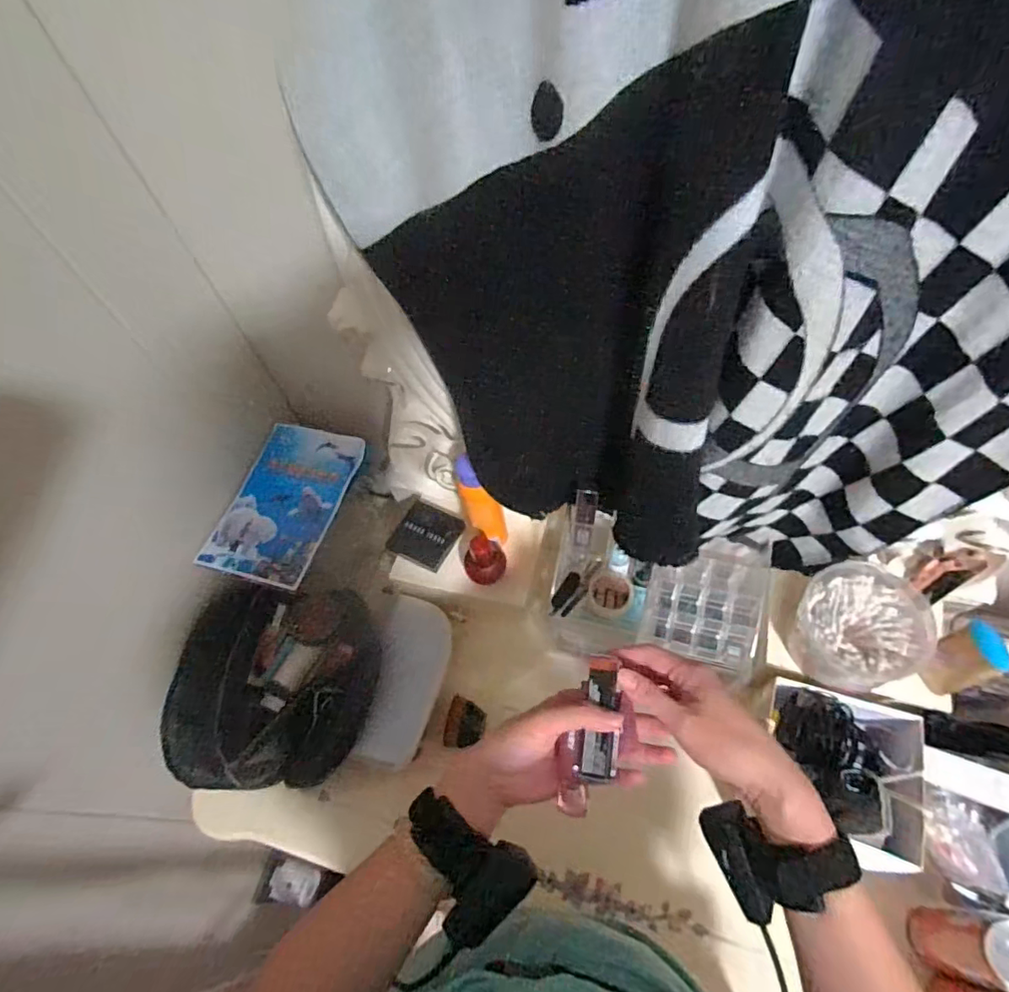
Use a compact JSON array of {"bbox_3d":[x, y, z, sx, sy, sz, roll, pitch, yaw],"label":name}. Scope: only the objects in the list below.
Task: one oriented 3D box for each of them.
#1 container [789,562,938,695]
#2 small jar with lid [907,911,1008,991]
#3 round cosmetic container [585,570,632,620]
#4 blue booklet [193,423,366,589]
[{"bbox_3d":[0.366,0.132,0.584,0.115,0.065,0.118,-1,58,2],"label":"container"},{"bbox_3d":[0.413,0.401,0.502,0.043,0.133,0.047,11,59,9],"label":"small jar with lid"},{"bbox_3d":[0.119,0.112,0.643,0.049,0.029,0.049,0,86,-3],"label":"round cosmetic container"},{"bbox_3d":[-0.264,0.004,0.684,0.134,0.010,0.206,10,61,12],"label":"blue booklet"}]

